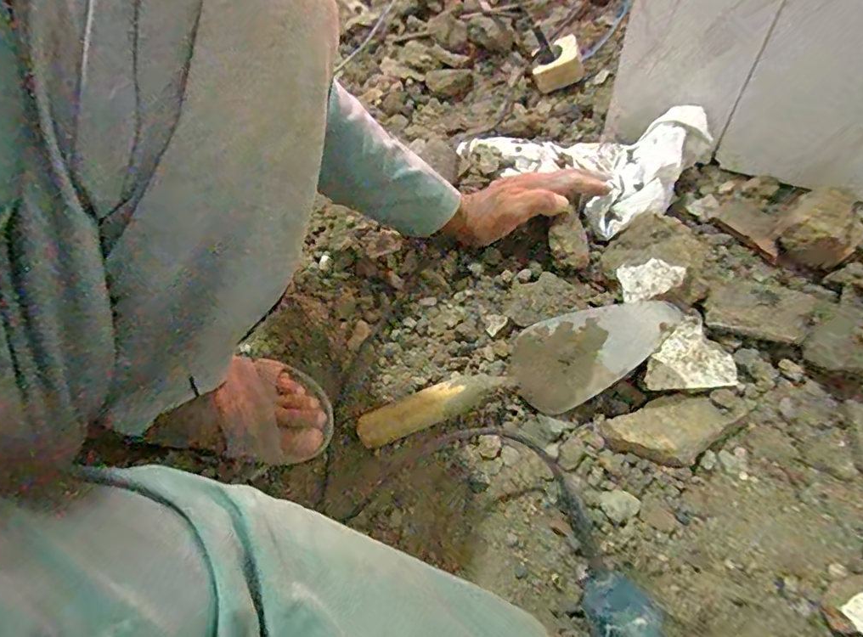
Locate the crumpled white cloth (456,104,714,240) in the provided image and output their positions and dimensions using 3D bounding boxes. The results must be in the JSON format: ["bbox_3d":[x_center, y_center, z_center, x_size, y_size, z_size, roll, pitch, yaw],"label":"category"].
[{"bbox_3d":[0.176,-0.181,0.596,0.292,0.070,0.166,11,62,9],"label":"crumpled white cloth"}]

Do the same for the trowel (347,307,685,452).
[{"bbox_3d":[0.072,0.055,0.473,0.312,0.049,0.085,-22,61,9],"label":"trowel"}]

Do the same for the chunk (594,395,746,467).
[{"bbox_3d":[0.226,0.104,0.459,0.132,0.021,0.057,-16,56,-4],"label":"chunk"}]

